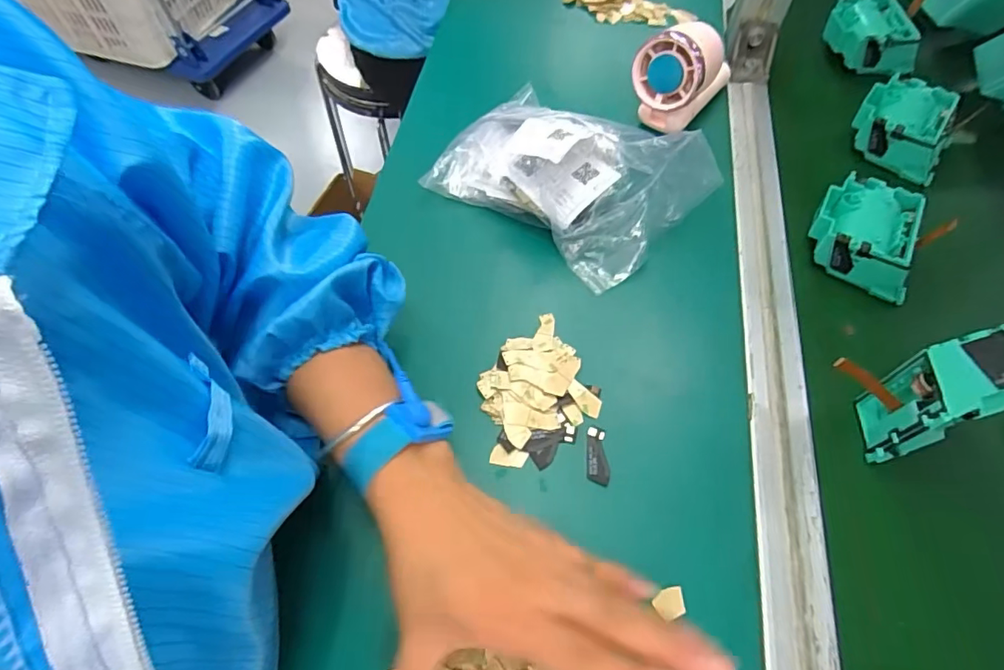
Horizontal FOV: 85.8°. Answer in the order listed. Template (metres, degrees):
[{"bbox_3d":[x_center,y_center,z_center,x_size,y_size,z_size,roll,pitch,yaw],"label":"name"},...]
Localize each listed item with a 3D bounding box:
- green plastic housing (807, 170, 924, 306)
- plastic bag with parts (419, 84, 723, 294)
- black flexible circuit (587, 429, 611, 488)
[{"bbox_3d":[0.272,-0.077,0.406,0.070,0.034,0.078,23,62,14],"label":"green plastic housing"},{"bbox_3d":[0.054,-0.138,0.427,0.197,0.077,0.144,32,65,18],"label":"plastic bag with parts"},{"bbox_3d":[0.060,0.075,0.336,0.014,0.004,0.036,2,59,2],"label":"black flexible circuit"}]

